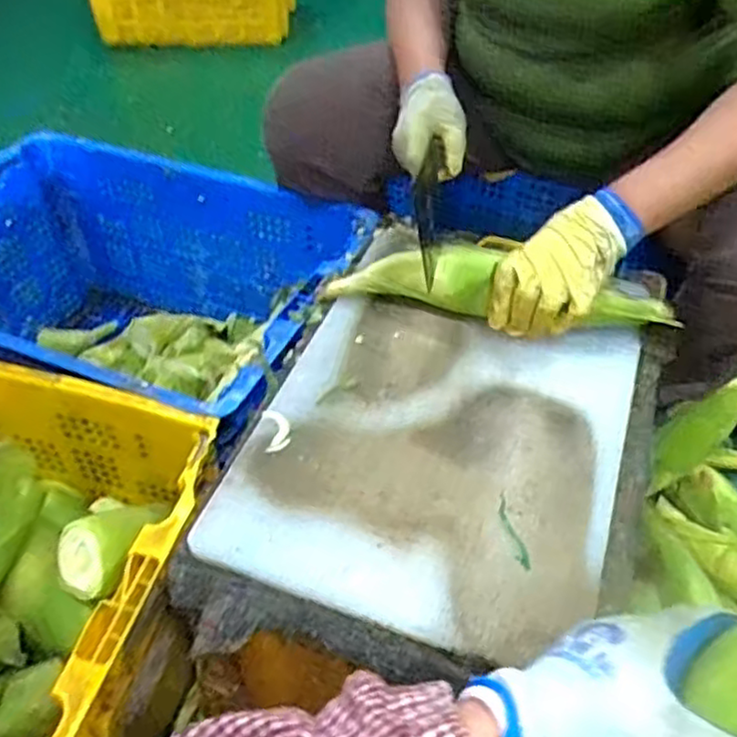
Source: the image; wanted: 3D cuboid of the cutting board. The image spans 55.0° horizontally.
[{"bbox_3d":[0.062,0.066,0.644,0.322,0.022,0.347,14,48,14],"label":"cutting board"}]

